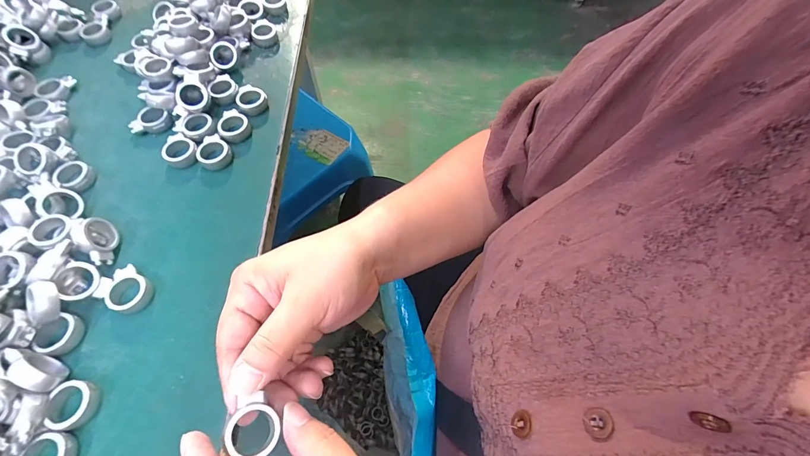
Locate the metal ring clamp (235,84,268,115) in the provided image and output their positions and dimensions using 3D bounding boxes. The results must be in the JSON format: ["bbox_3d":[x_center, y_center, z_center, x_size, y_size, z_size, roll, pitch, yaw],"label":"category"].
[{"bbox_3d":[-0.140,-0.117,0.332,0.026,0.010,0.031,-28,65,-14],"label":"metal ring clamp"}]

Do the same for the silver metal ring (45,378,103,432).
[{"bbox_3d":[-0.194,0.103,0.212,0.022,0.011,0.026,3,62,2],"label":"silver metal ring"}]

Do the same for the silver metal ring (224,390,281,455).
[{"bbox_3d":[-0.075,0.101,0.180,0.025,0.010,0.025,15,55,-23],"label":"silver metal ring"}]

